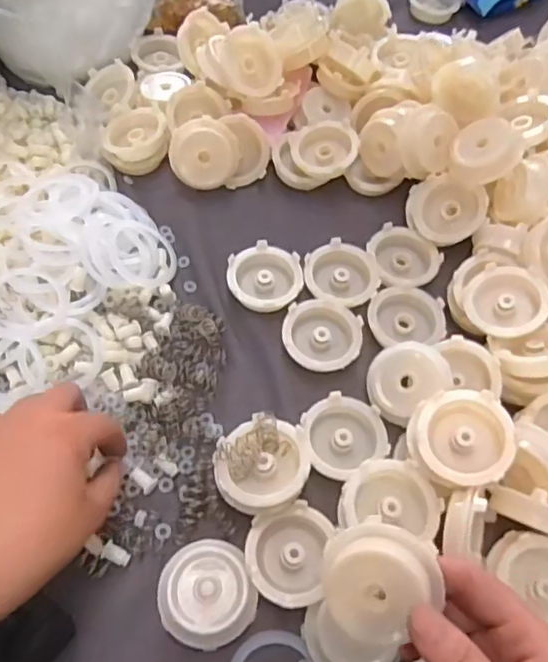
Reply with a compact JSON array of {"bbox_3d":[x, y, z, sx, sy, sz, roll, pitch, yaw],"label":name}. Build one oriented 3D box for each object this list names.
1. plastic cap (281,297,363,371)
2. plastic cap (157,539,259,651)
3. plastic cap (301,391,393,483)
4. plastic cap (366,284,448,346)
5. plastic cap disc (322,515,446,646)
[{"bbox_3d":[0.033,0.003,0.419,0.053,0.012,0.053,2,58,-2],"label":"plastic cap"},{"bbox_3d":[-0.037,0.144,0.331,0.050,0.021,0.052,2,58,-2],"label":"plastic cap"},{"bbox_3d":[0.043,0.065,0.379,0.055,0.013,0.049,-27,64,-18],"label":"plastic cap"},{"bbox_3d":[0.094,-0.010,0.434,0.055,0.016,0.044,-5,59,-7],"label":"plastic cap"},{"bbox_3d":[0.047,0.108,0.263,0.046,0.019,0.046,0,91,23],"label":"plastic cap disc"}]

